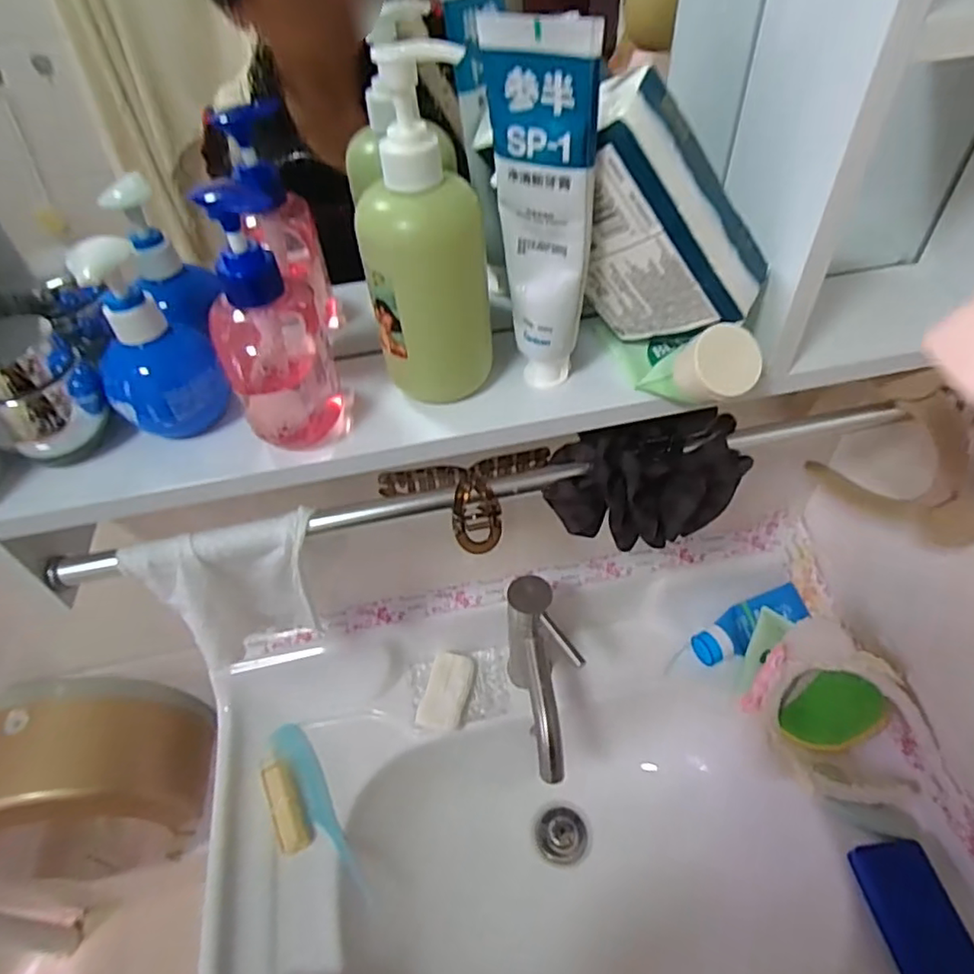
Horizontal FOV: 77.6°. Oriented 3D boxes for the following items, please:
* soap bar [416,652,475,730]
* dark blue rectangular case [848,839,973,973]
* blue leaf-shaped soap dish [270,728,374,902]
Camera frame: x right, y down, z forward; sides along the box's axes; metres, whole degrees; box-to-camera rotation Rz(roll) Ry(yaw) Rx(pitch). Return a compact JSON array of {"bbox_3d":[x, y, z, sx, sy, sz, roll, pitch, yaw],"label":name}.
[{"bbox_3d":[-0.044,0.228,0.678,0.045,0.016,0.085,9,49,12],"label":"soap bar"},{"bbox_3d":[0.376,0.375,0.532,0.070,0.020,0.106,-7,48,-2],"label":"dark blue rectangular case"},{"bbox_3d":[-0.172,0.342,0.639,0.032,0.038,0.191,-28,81,-19],"label":"blue leaf-shaped soap dish"}]

